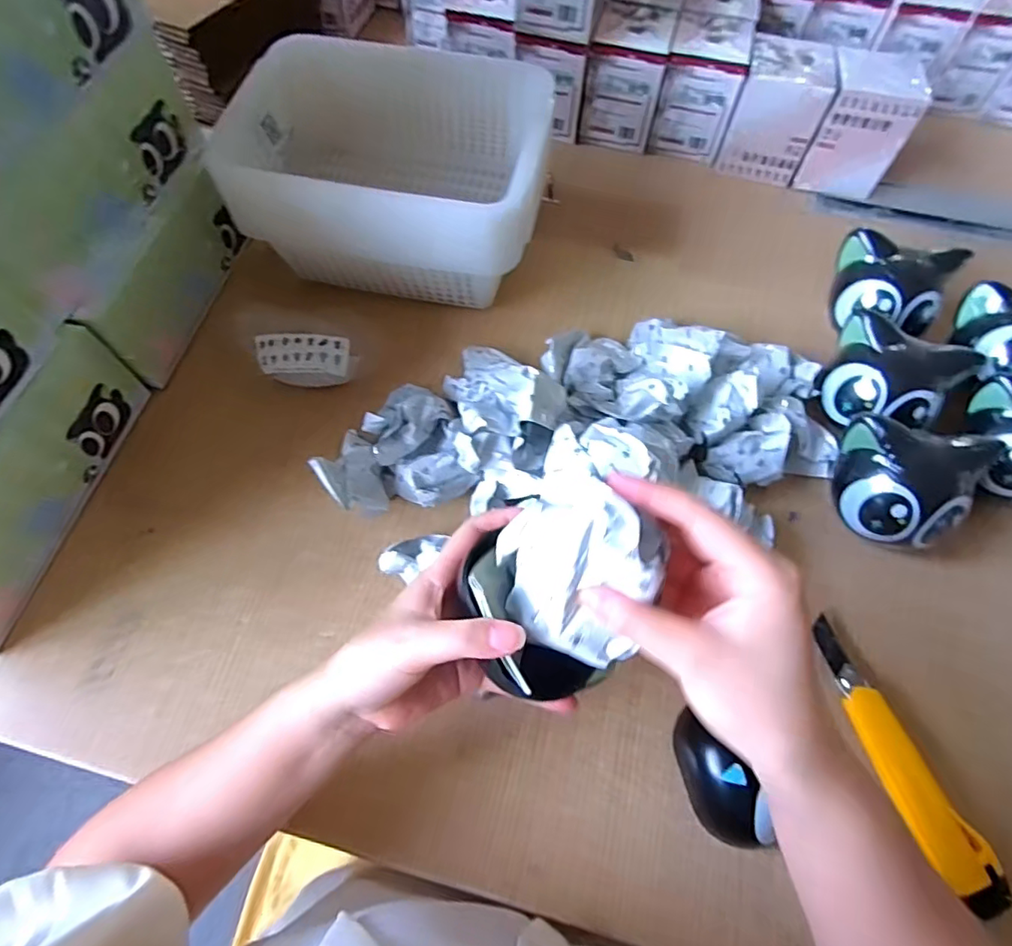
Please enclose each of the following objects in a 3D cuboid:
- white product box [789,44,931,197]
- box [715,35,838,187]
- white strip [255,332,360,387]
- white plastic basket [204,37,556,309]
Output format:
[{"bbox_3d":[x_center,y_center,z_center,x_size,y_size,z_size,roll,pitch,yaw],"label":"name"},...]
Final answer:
[{"bbox_3d":[0.382,-0.379,0.608,0.087,0.107,0.086,14,65,6],"label":"white product box"},{"bbox_3d":[0.297,-0.401,0.622,0.087,0.108,0.083,14,65,6],"label":"box"},{"bbox_3d":[-0.182,-0.099,0.506,0.082,0.040,0.039,3,64,1],"label":"white strip"},{"bbox_3d":[-0.101,-0.266,0.533,0.273,0.152,0.193,8,63,3],"label":"white plastic basket"}]

